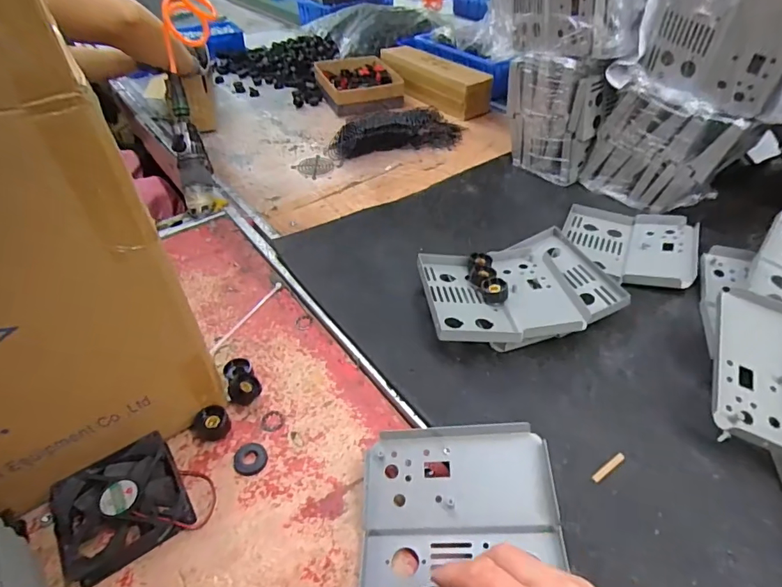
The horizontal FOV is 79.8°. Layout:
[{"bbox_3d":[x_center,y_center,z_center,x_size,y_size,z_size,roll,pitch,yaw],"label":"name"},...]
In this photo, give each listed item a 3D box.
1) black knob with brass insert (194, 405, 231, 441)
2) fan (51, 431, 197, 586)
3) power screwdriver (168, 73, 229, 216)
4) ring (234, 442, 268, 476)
[{"bbox_3d":[-0.176,0.128,0.462,0.032,0.026,0.028,-33,51,-30],"label":"black knob with brass insert"},{"bbox_3d":[-0.236,0.181,0.404,0.100,0.027,0.094,-27,48,-25],"label":"fan"},{"bbox_3d":[-0.312,-0.234,0.735,0.054,0.222,0.045,-13,6,-6],"label":"power screwdriver"},{"bbox_3d":[-0.133,0.156,0.443,0.032,0.004,0.030,-1,42,1],"label":"ring"}]

